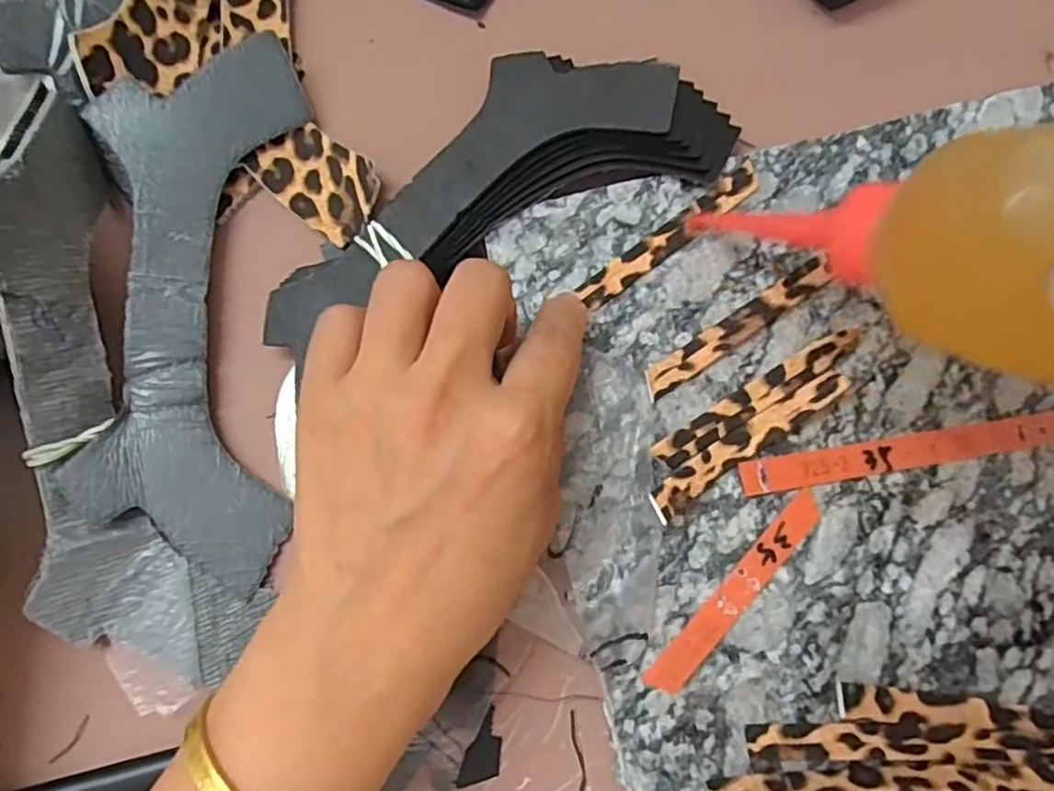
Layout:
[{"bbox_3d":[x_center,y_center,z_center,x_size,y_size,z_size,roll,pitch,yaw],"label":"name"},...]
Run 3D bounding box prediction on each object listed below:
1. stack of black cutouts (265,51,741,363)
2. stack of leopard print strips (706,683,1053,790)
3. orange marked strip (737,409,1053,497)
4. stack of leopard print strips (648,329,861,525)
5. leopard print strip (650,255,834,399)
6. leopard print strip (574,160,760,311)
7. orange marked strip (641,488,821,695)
[{"bbox_3d":[-0.017,-0.084,0.251,0.190,0.013,0.079,-31,82,-7],"label":"stack of black cutouts"},{"bbox_3d":[0.144,0.117,0.219,0.162,0.012,0.038,-2,80,-2],"label":"stack of leopard print strips"},{"bbox_3d":[0.142,0.020,0.240,0.131,0.004,0.012,-9,84,-4],"label":"orange marked strip"},{"bbox_3d":[0.081,0.008,0.235,0.097,0.013,0.022,-32,82,-7],"label":"stack of leopard print strips"},{"bbox_3d":[0.079,-0.026,0.245,0.084,0.004,0.011,-34,76,-6],"label":"leopard print strip"},{"bbox_3d":[0.055,-0.061,0.251,0.085,0.004,0.012,-38,82,-7],"label":"leopard print strip"},{"bbox_3d":[0.074,0.069,0.229,0.011,0.004,0.085,43,82,6],"label":"orange marked strip"}]

